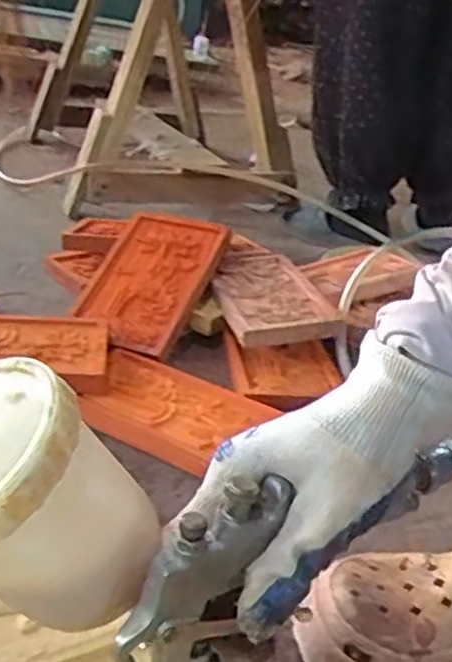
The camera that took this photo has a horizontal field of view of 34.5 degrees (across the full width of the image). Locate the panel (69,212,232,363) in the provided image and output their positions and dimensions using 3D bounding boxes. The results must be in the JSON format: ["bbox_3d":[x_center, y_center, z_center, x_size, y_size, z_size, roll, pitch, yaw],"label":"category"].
[{"bbox_3d":[-0.105,-0.078,1.018,0.157,0.025,0.247,20,58,12],"label":"panel"}]

